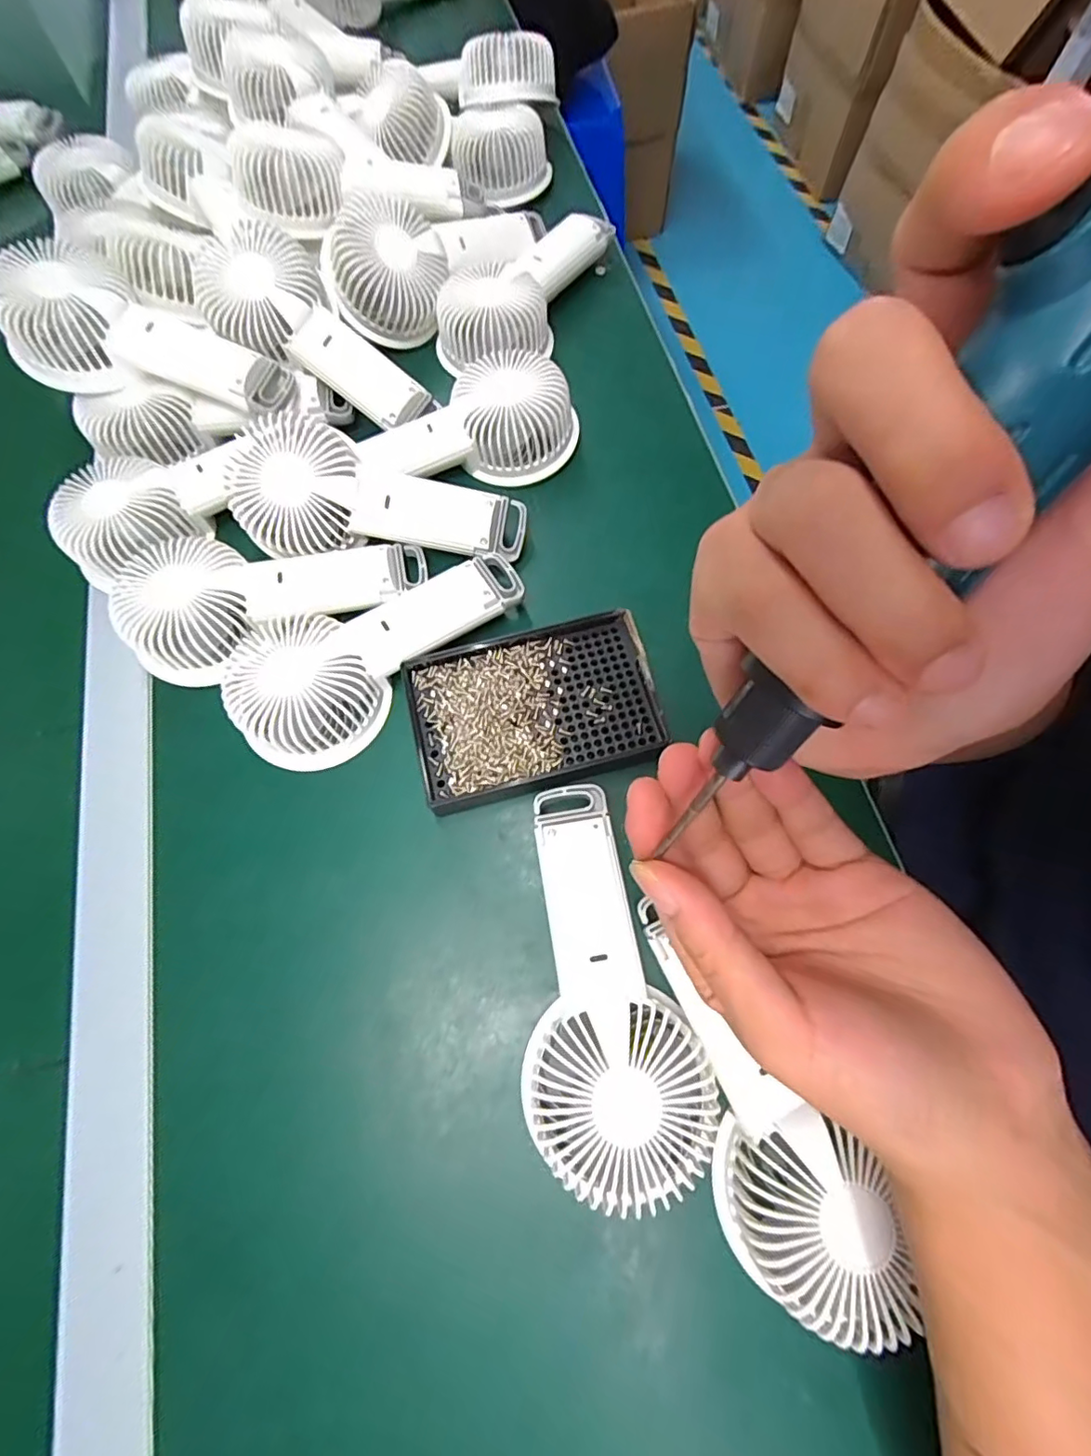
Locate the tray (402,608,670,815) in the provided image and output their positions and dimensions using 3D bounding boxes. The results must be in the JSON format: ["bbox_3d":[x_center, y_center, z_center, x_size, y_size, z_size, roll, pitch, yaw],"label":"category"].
[{"bbox_3d":[-0.007,-0.014,0.316,0.138,0.015,0.091,-15,73,-2],"label":"tray"}]

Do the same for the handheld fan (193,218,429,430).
[{"bbox_3d":[-0.163,-0.275,0.382,0.176,0.039,0.079,36,77,-8],"label":"handheld fan"}]

